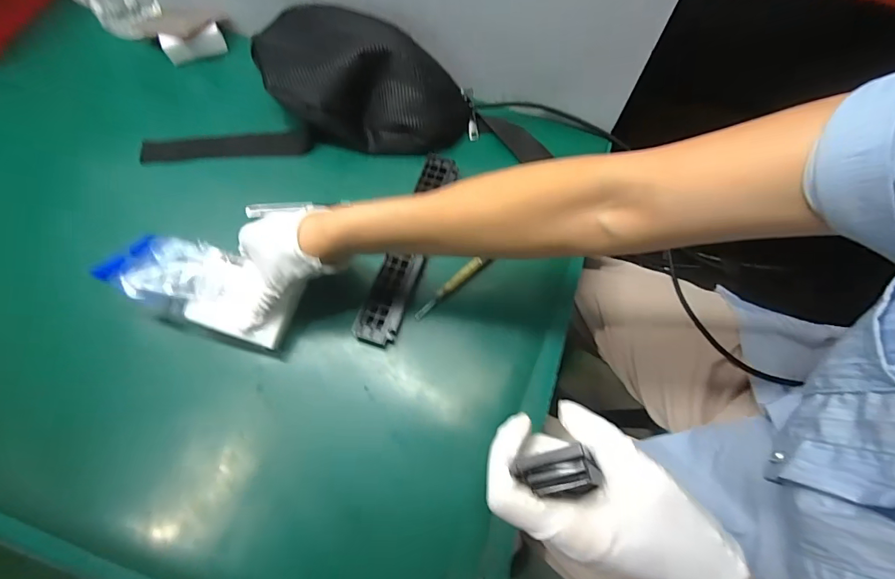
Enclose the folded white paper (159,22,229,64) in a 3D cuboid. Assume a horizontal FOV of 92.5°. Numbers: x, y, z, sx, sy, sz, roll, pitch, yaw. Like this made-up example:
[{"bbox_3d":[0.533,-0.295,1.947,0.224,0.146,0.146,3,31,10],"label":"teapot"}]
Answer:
[{"bbox_3d":[-0.322,-0.312,0.544,0.072,0.034,0.017,-23,70,-10],"label":"folded white paper"}]

